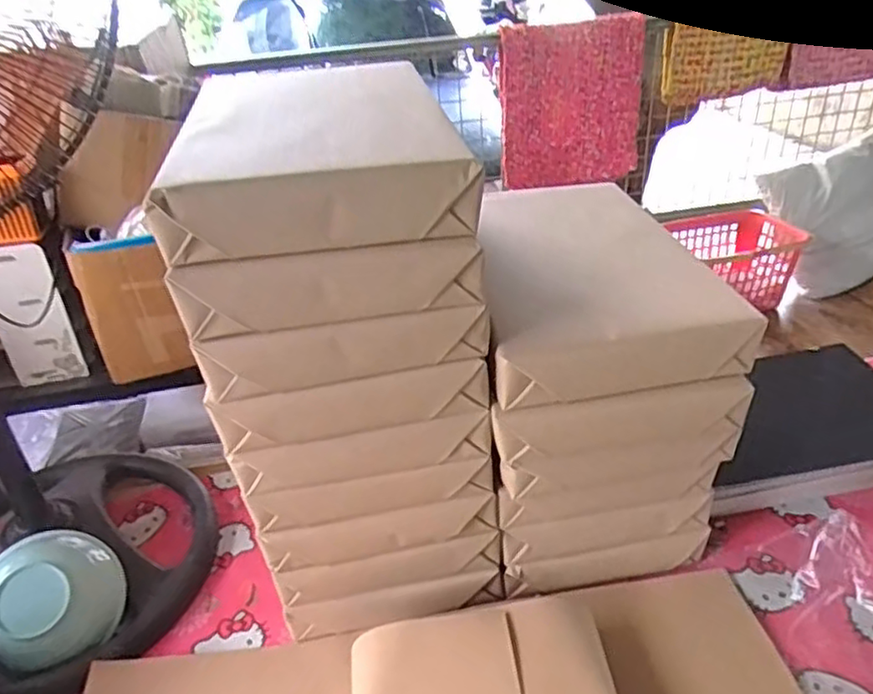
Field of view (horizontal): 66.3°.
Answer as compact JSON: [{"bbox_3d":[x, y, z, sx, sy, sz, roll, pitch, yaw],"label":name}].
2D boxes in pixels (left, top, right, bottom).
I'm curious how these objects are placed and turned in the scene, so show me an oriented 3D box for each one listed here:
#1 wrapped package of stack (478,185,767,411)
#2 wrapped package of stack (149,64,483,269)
[{"bbox_3d":[0.167,-0.090,0.775,0.255,0.089,0.340,-9,35,-2],"label":"wrapped package of stack"},{"bbox_3d":[-0.122,-0.202,0.665,0.254,0.073,0.343,-10,33,-7],"label":"wrapped package of stack"}]

